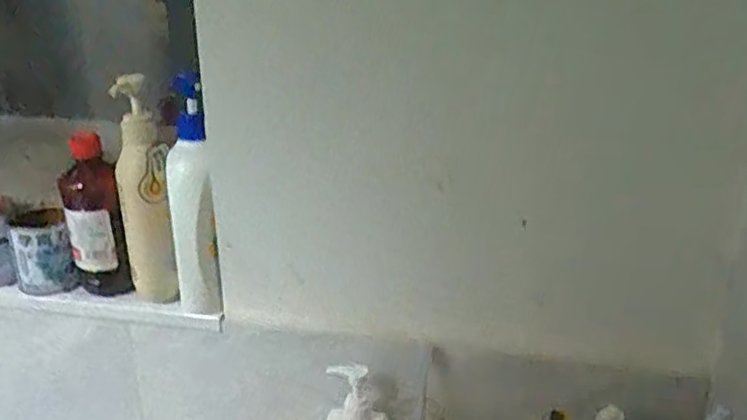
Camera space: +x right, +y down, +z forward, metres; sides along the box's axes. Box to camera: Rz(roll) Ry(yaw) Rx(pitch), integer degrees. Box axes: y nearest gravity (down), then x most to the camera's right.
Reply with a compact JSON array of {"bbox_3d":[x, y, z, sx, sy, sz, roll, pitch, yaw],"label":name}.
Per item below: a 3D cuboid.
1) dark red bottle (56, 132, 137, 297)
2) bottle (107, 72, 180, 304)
[{"bbox_3d":[-0.306,0.010,0.736,0.054,0.173,0.063,-14,27,-31],"label":"dark red bottle"},{"bbox_3d":[-0.241,-0.015,0.705,0.049,0.235,0.051,-12,26,-28],"label":"bottle"}]

